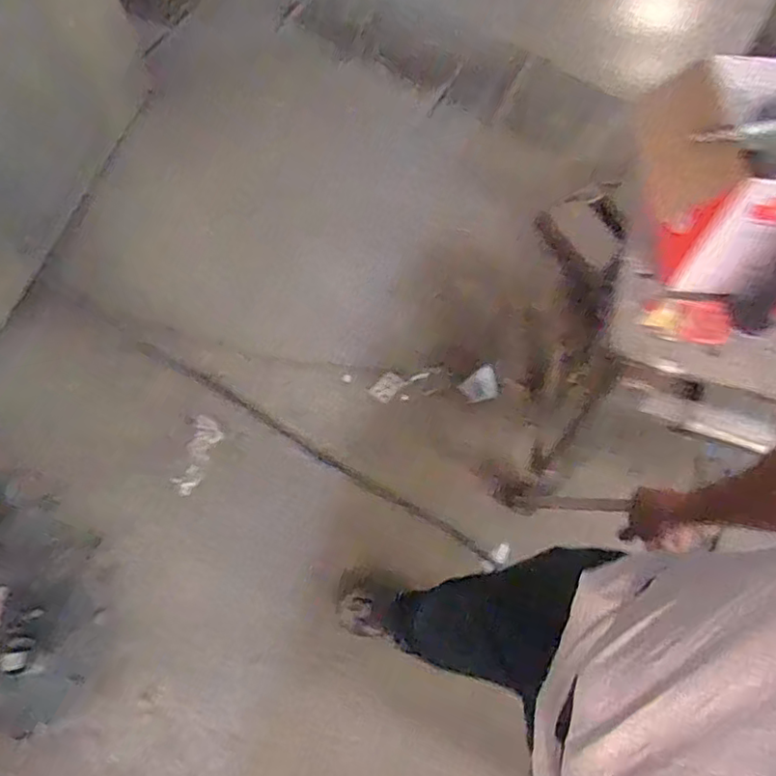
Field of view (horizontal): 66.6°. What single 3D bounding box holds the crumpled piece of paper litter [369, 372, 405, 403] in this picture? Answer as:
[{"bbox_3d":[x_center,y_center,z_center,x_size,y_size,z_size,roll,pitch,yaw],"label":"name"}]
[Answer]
[{"bbox_3d":[-0.001,-0.003,1.702,0.059,0.023,0.090,40,70,18],"label":"crumpled piece of paper litter"}]

